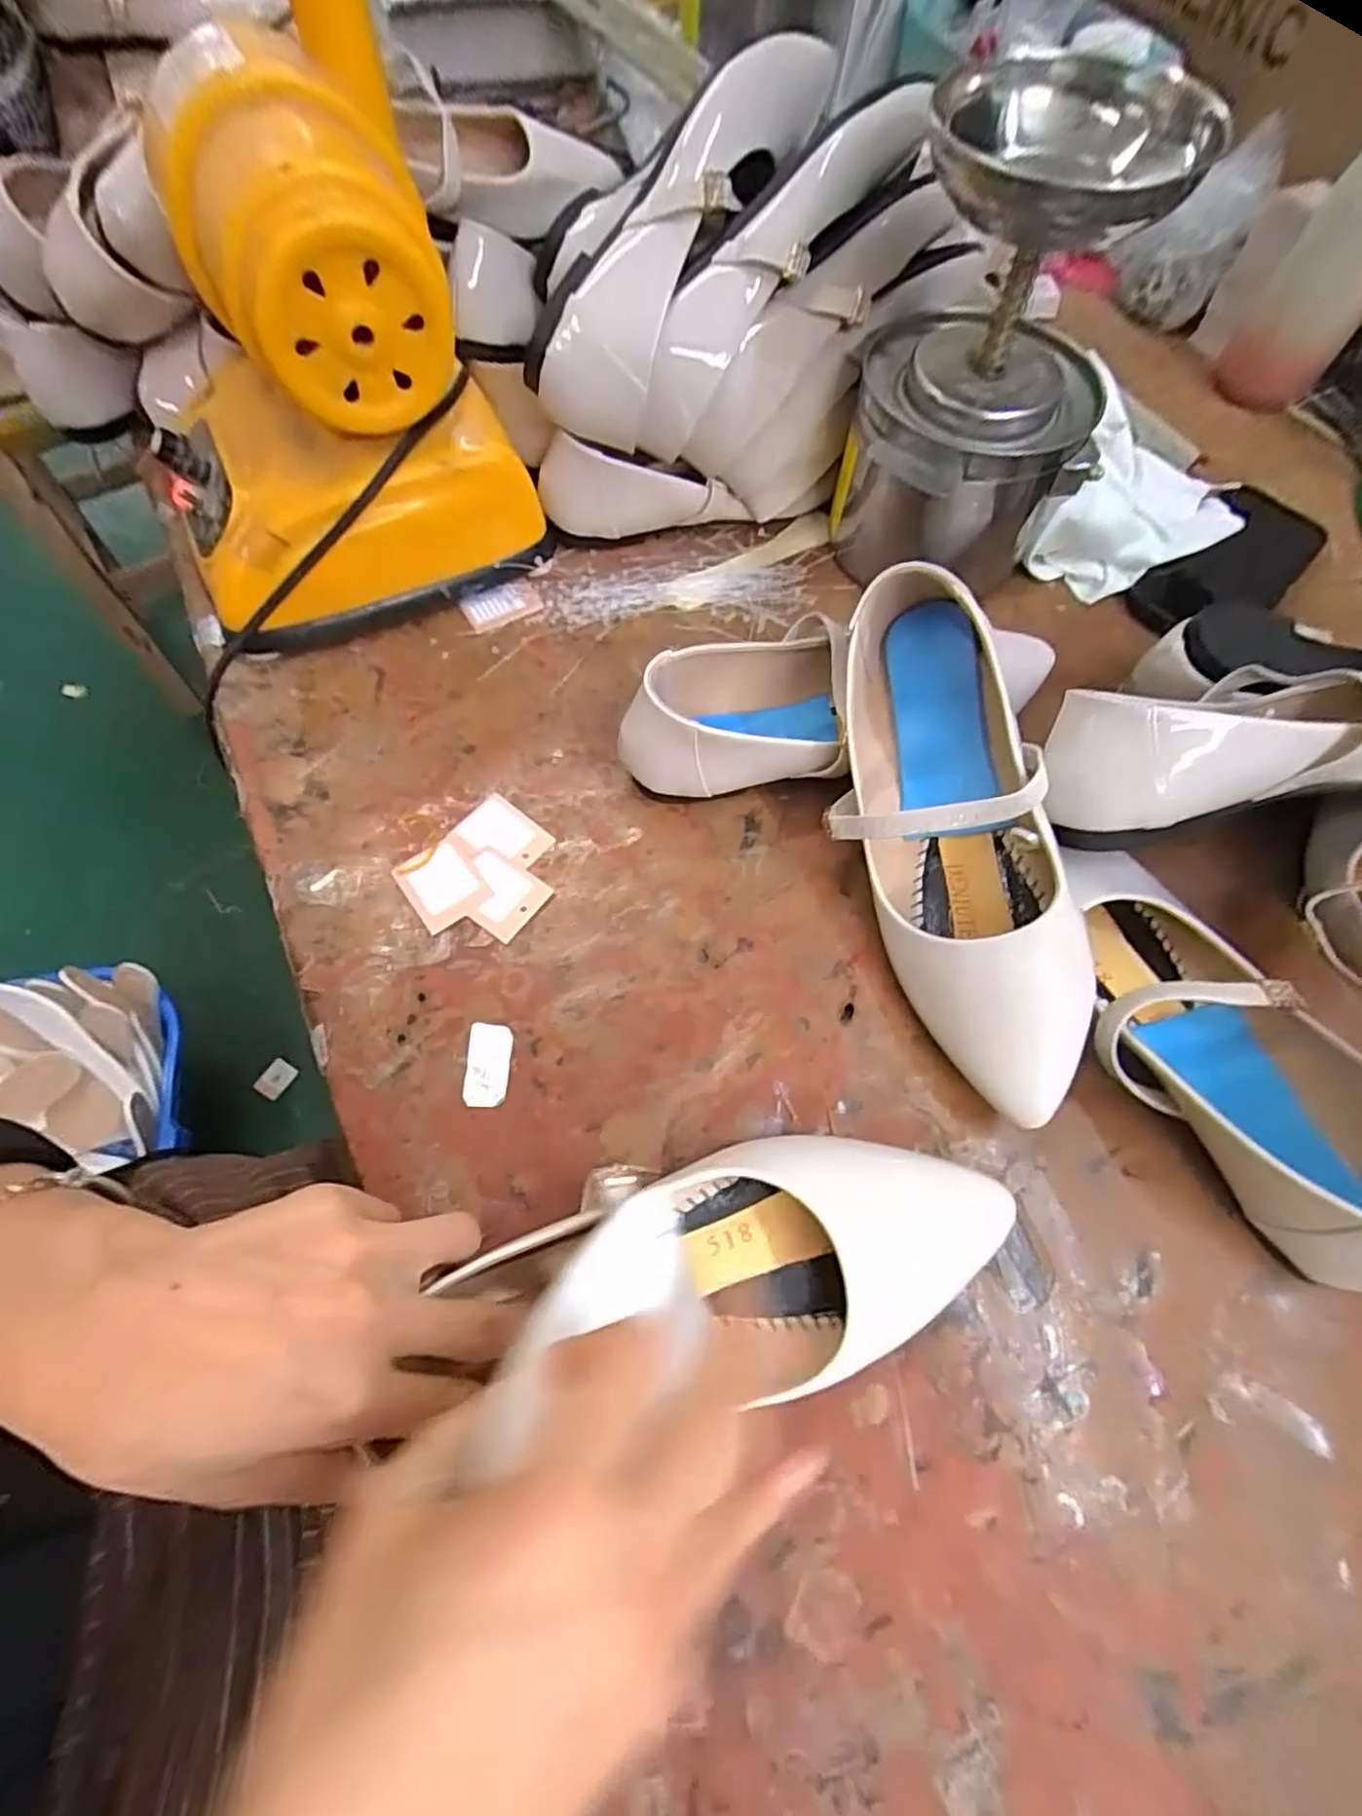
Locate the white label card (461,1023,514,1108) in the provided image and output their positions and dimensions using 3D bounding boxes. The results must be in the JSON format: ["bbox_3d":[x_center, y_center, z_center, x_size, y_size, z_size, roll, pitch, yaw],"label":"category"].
[{"bbox_3d":[-0.094,0.076,0.341,0.021,0.004,0.039,4,68,-5],"label":"white label card"}]

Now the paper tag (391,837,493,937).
[{"bbox_3d":[-0.128,-0.013,0.379,0.039,0.004,0.047,-35,71,-15],"label":"paper tag"}]

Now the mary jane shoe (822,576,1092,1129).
[{"bbox_3d":[0.130,-0.033,0.343,0.095,0.062,0.262,-15,81,23],"label":"mary jane shoe"}]

